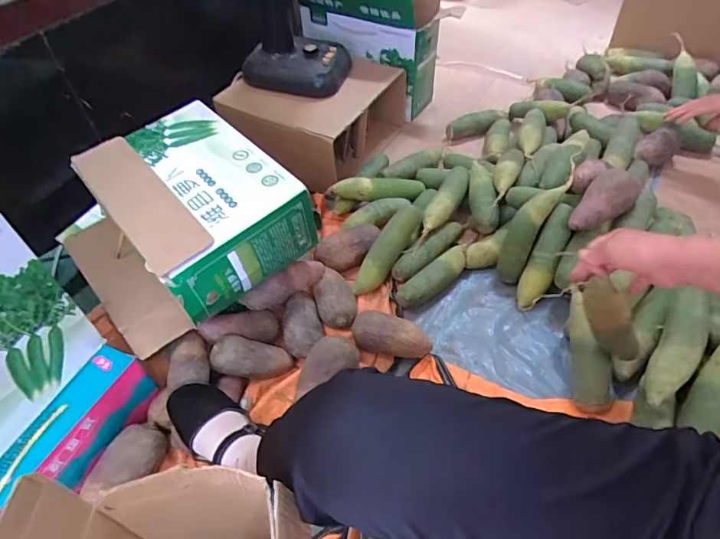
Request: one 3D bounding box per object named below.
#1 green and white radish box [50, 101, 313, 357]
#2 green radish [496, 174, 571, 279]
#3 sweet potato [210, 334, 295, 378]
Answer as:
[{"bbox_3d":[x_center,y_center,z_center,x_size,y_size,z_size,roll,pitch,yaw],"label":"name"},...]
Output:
[{"bbox_3d":[-0.329,-0.095,0.817,0.330,0.161,0.388,-37,57,-24],"label":"green and white radish box"},{"bbox_3d":[0.332,-0.086,0.914,0.057,0.055,0.232,32,96,27],"label":"green radish"},{"bbox_3d":[-0.182,0.147,0.798,0.141,0.052,0.068,15,39,-35],"label":"sweet potato"}]

